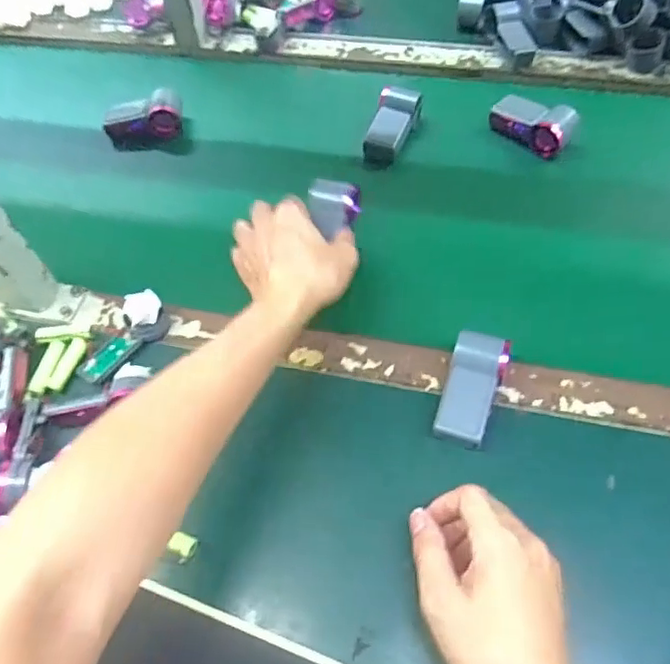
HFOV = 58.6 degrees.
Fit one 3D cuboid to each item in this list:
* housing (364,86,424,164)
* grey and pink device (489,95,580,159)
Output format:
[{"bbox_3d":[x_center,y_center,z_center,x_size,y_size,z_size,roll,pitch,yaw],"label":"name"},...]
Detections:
[{"bbox_3d":[0.066,-0.237,0.684,0.046,0.041,0.100,23,76,16],"label":"housing"},{"bbox_3d":[0.221,-0.234,0.670,0.094,0.034,0.056,35,66,22],"label":"grey and pink device"}]

